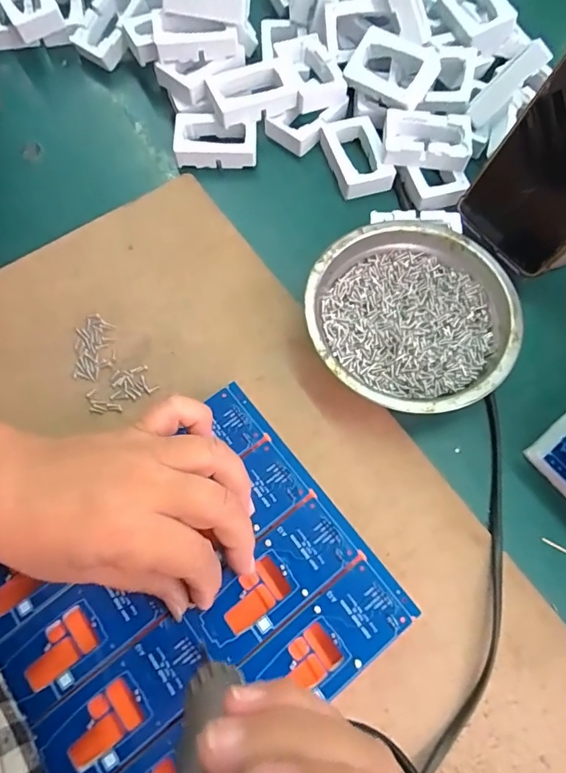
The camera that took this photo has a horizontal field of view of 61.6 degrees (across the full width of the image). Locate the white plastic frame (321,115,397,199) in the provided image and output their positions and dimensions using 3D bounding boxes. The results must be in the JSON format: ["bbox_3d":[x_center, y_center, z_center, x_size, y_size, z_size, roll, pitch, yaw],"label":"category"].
[{"bbox_3d":[0.057,-0.176,0.364,0.041,0.018,0.059,-15,71,-6],"label":"white plastic frame"}]

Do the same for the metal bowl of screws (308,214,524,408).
[{"bbox_3d":[0.079,-0.042,0.300,0.120,0.034,0.126,0,70,-1],"label":"metal bowl of screws"}]

